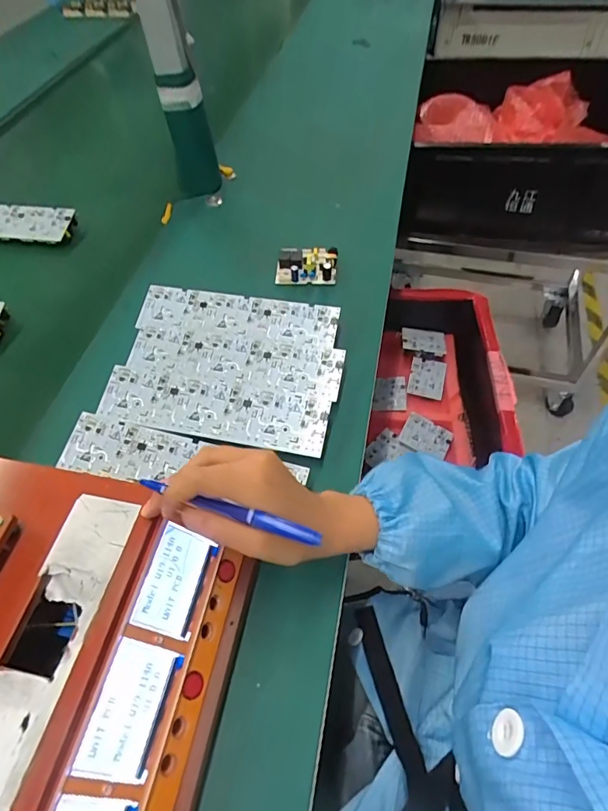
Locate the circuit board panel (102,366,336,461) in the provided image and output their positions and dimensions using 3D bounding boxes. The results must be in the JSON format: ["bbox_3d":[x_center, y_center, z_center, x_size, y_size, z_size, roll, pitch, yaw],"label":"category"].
[{"bbox_3d":[-0.093,0.003,0.472,0.234,0.010,0.063,9,68,8],"label":"circuit board panel"}]

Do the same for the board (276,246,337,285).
[{"bbox_3d":[0.003,-0.189,0.610,0.079,0.026,0.059,1,54,3],"label":"board"}]

